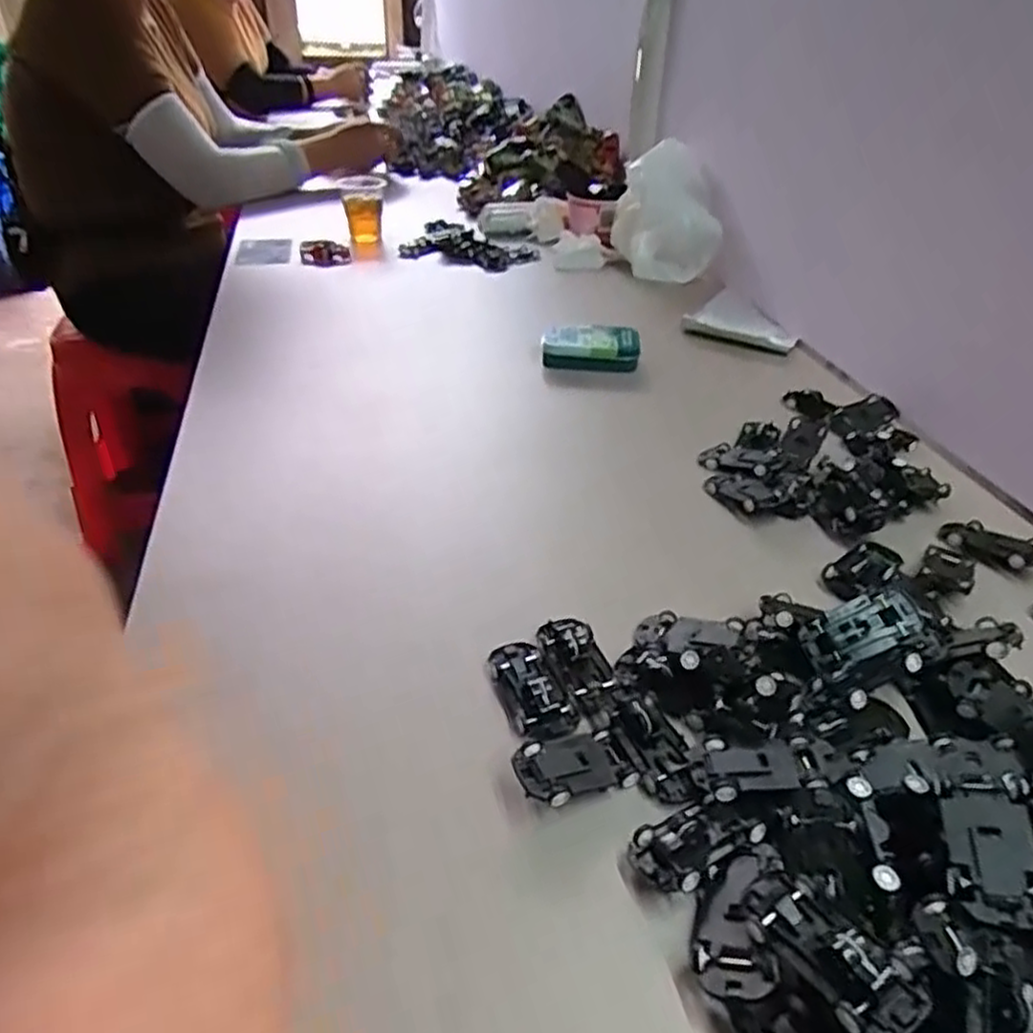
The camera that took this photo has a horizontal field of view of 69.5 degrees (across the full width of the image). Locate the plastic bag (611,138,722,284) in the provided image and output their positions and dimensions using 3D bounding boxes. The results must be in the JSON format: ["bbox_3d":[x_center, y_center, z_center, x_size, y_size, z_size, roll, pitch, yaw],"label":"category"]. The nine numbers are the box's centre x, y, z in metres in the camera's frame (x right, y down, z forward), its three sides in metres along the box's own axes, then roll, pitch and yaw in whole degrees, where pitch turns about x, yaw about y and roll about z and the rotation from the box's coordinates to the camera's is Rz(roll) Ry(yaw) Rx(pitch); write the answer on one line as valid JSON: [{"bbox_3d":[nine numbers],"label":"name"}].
[{"bbox_3d":[0.187,-0.376,0.930,0.138,0.142,0.071,10,37,11],"label":"plastic bag"}]

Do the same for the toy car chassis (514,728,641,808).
[{"bbox_3d":[0.025,0.117,0.344,0.053,0.011,0.032,-1,35,-28],"label":"toy car chassis"}]

